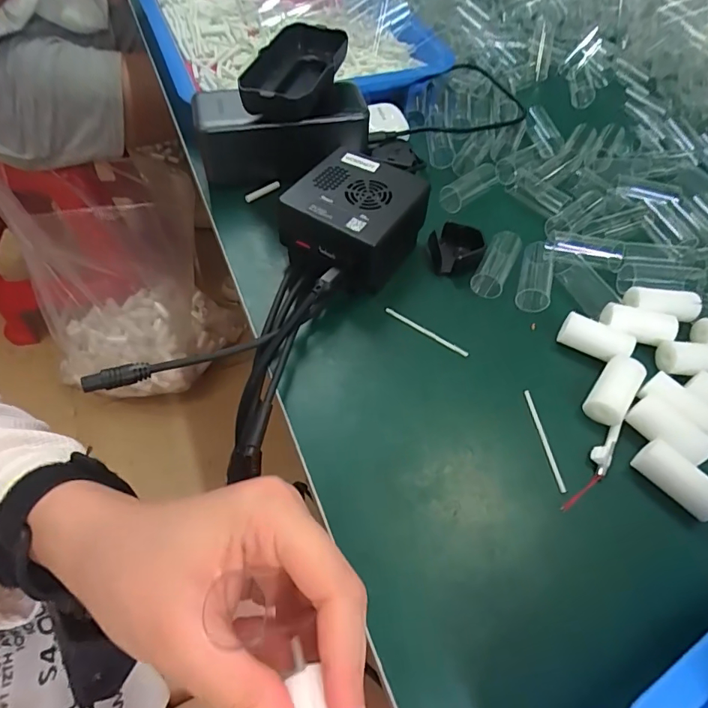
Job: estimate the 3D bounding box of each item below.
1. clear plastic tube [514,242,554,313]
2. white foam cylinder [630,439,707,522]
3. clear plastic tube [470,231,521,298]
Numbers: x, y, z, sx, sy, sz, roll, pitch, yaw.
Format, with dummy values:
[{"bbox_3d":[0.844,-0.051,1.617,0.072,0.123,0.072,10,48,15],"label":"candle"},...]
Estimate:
[{"bbox_3d":[0.126,-0.054,0.310,0.022,0.018,0.055,17,58,8],"label":"clear plastic tube"},{"bbox_3d":[0.169,0.064,0.233,0.017,0.015,0.041,-32,64,-21],"label":"white foam cylinder"},{"bbox_3d":[0.100,-0.063,0.315,0.020,0.017,0.053,27,60,14],"label":"clear plastic tube"}]

